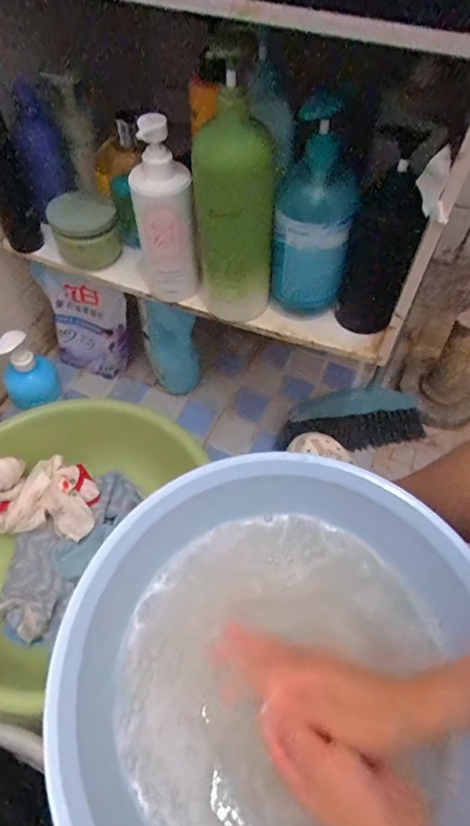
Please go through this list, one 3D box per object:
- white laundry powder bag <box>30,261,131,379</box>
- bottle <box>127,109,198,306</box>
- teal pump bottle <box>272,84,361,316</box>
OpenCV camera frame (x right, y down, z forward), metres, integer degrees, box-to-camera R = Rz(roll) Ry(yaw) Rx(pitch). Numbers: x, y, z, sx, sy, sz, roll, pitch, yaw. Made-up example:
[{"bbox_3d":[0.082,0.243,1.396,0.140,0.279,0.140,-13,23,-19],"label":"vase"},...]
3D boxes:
[{"bbox_3d":[-0.268,-0.174,0.860,0.156,0.200,0.065,4,36,10],"label":"white laundry powder bag"},{"bbox_3d":[-0.078,-0.207,0.497,0.062,0.194,0.053,-10,56,-8],"label":"bottle"},{"bbox_3d":[0.078,-0.187,0.454,0.076,0.191,0.060,8,55,5],"label":"teal pump bottle"}]

